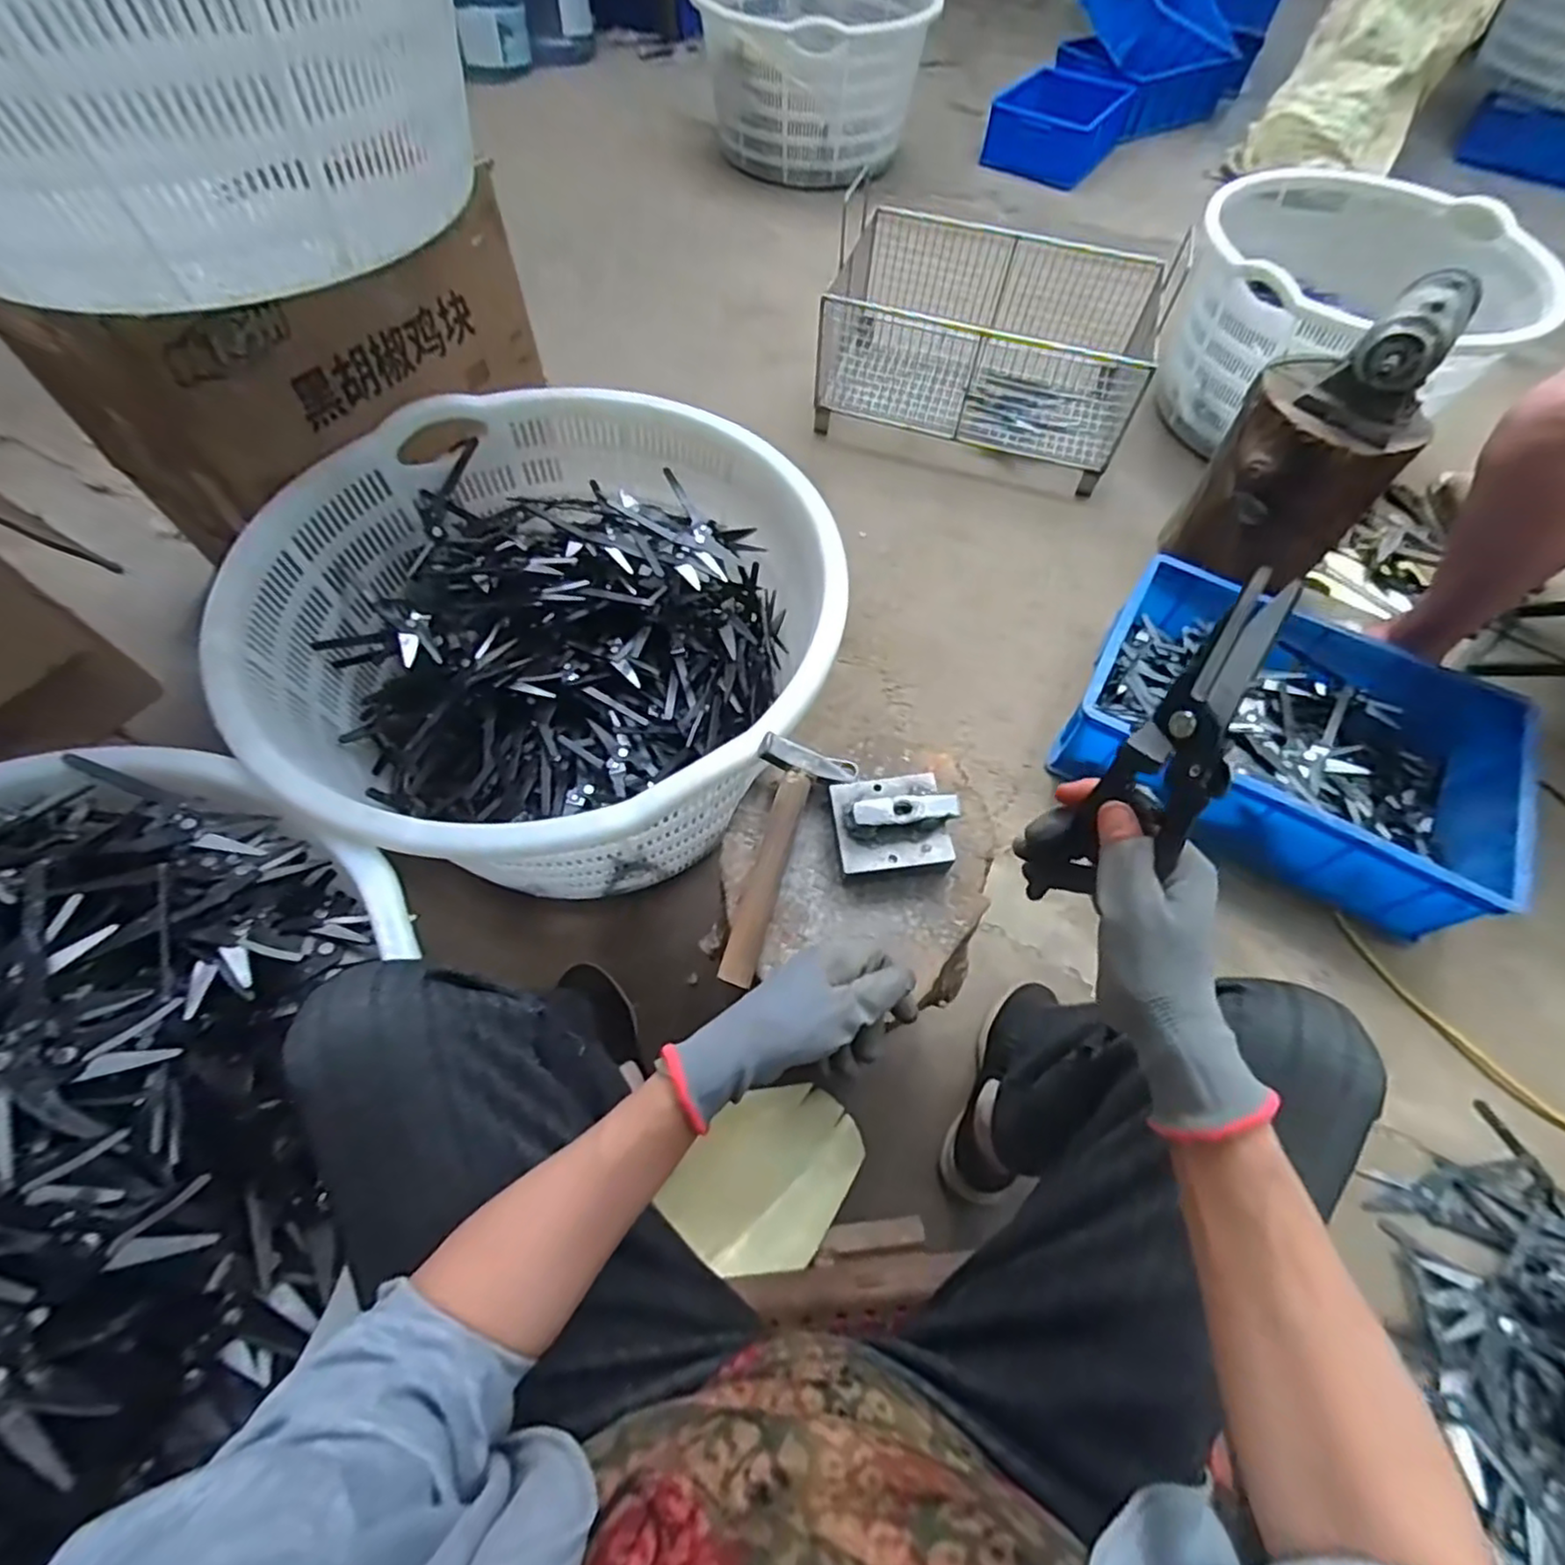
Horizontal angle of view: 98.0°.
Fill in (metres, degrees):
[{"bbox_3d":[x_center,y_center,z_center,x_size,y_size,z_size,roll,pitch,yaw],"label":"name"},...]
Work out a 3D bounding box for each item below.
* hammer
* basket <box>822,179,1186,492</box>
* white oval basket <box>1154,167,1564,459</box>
[{"bbox_3d":[-0.006,0.067,0.576,0.075,0.031,0.206,15,74,7],"label":"hammer"},{"bbox_3d":[0.395,-0.901,1.323,0.616,0.274,0.460,18,63,7],"label":"basket"},{"bbox_3d":[1.028,-0.868,1.296,0.600,0.283,0.583,-19,65,-12],"label":"white oval basket"}]

